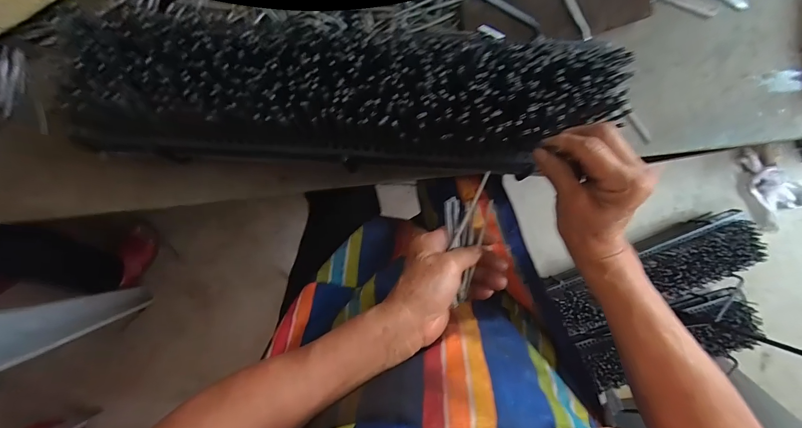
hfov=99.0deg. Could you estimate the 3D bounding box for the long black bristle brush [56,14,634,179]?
[{"bbox_3d":[-0.063,-0.125,0.397,0.564,0.113,0.138,2,89,1],"label":"long black bristle brush"}]

